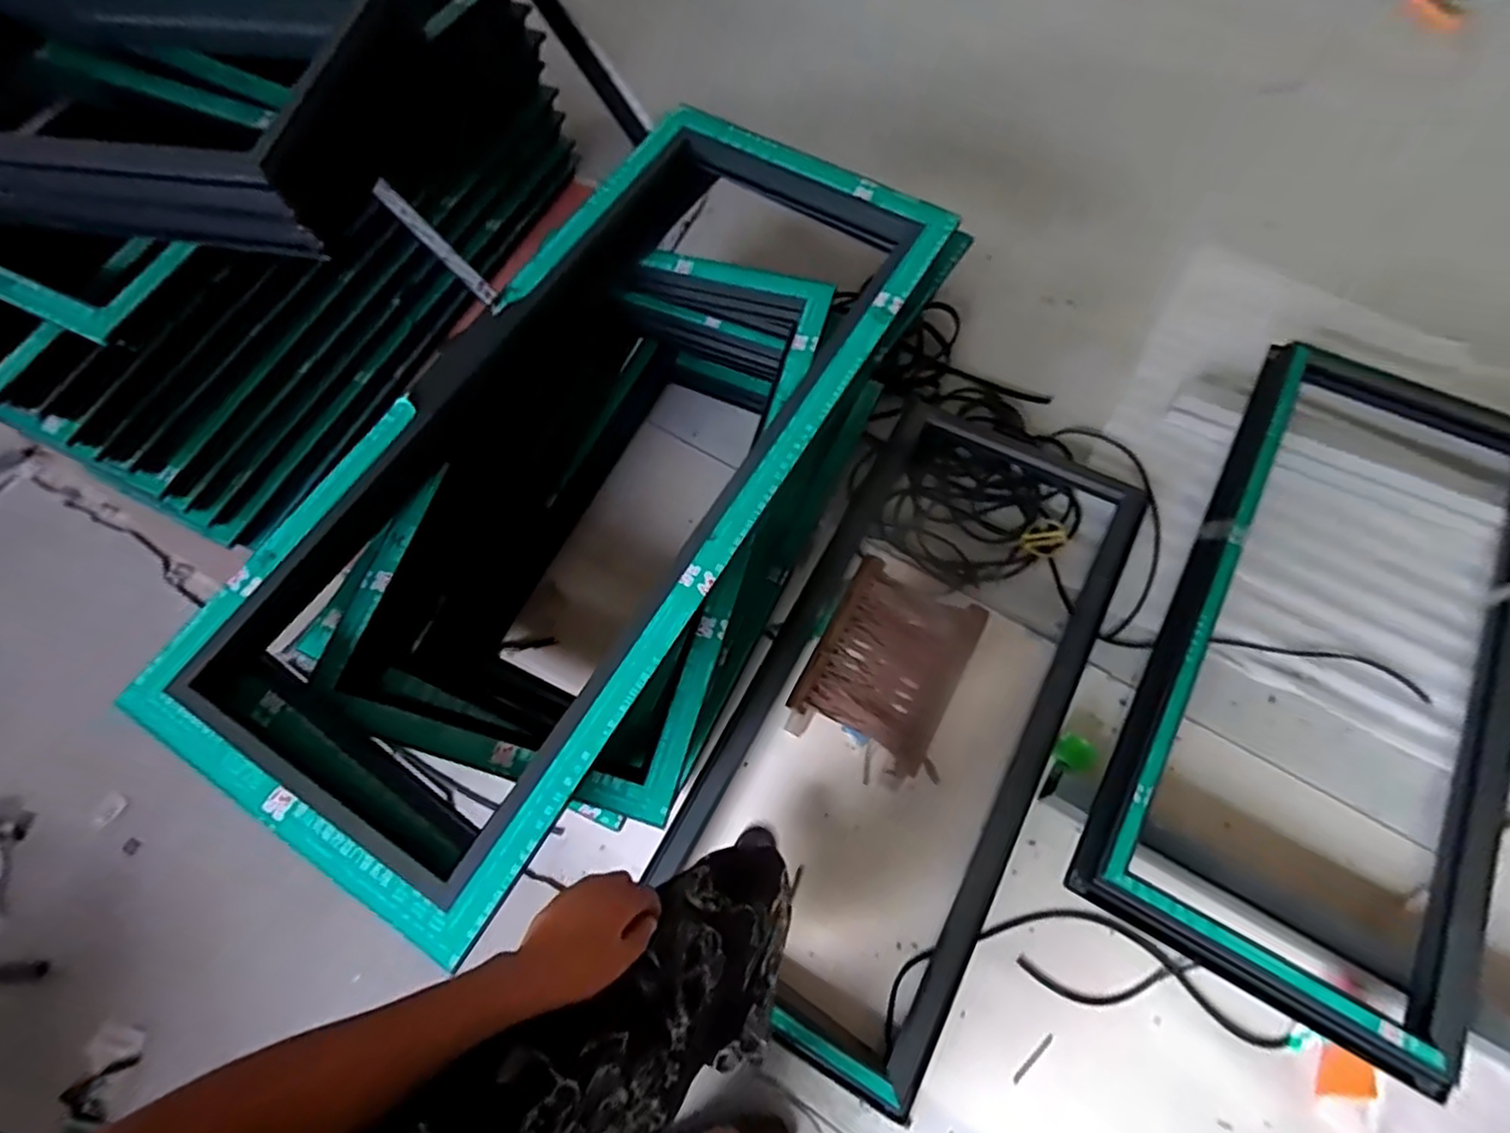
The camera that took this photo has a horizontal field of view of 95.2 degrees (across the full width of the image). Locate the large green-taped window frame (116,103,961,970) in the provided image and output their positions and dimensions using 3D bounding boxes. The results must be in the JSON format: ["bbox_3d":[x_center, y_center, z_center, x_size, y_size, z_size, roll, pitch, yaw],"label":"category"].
[{"bbox_3d":[-0.239,-0.175,1.089,0.572,0.177,1.302,29,72,13],"label":"large green-taped window frame"}]

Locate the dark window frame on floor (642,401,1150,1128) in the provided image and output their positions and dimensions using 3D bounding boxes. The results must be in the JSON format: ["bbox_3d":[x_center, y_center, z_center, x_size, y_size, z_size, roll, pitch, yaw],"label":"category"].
[{"bbox_3d":[0.313,0.269,1.393,0.596,0.076,1.278,26,72,18],"label":"dark window frame on floor"}]

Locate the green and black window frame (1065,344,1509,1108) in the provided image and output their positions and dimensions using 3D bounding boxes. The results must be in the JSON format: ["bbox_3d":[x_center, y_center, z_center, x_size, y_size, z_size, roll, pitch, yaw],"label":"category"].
[{"bbox_3d":[1.150,0.153,1.315,0.655,0.095,1.335,26,72,18],"label":"green and black window frame"}]

